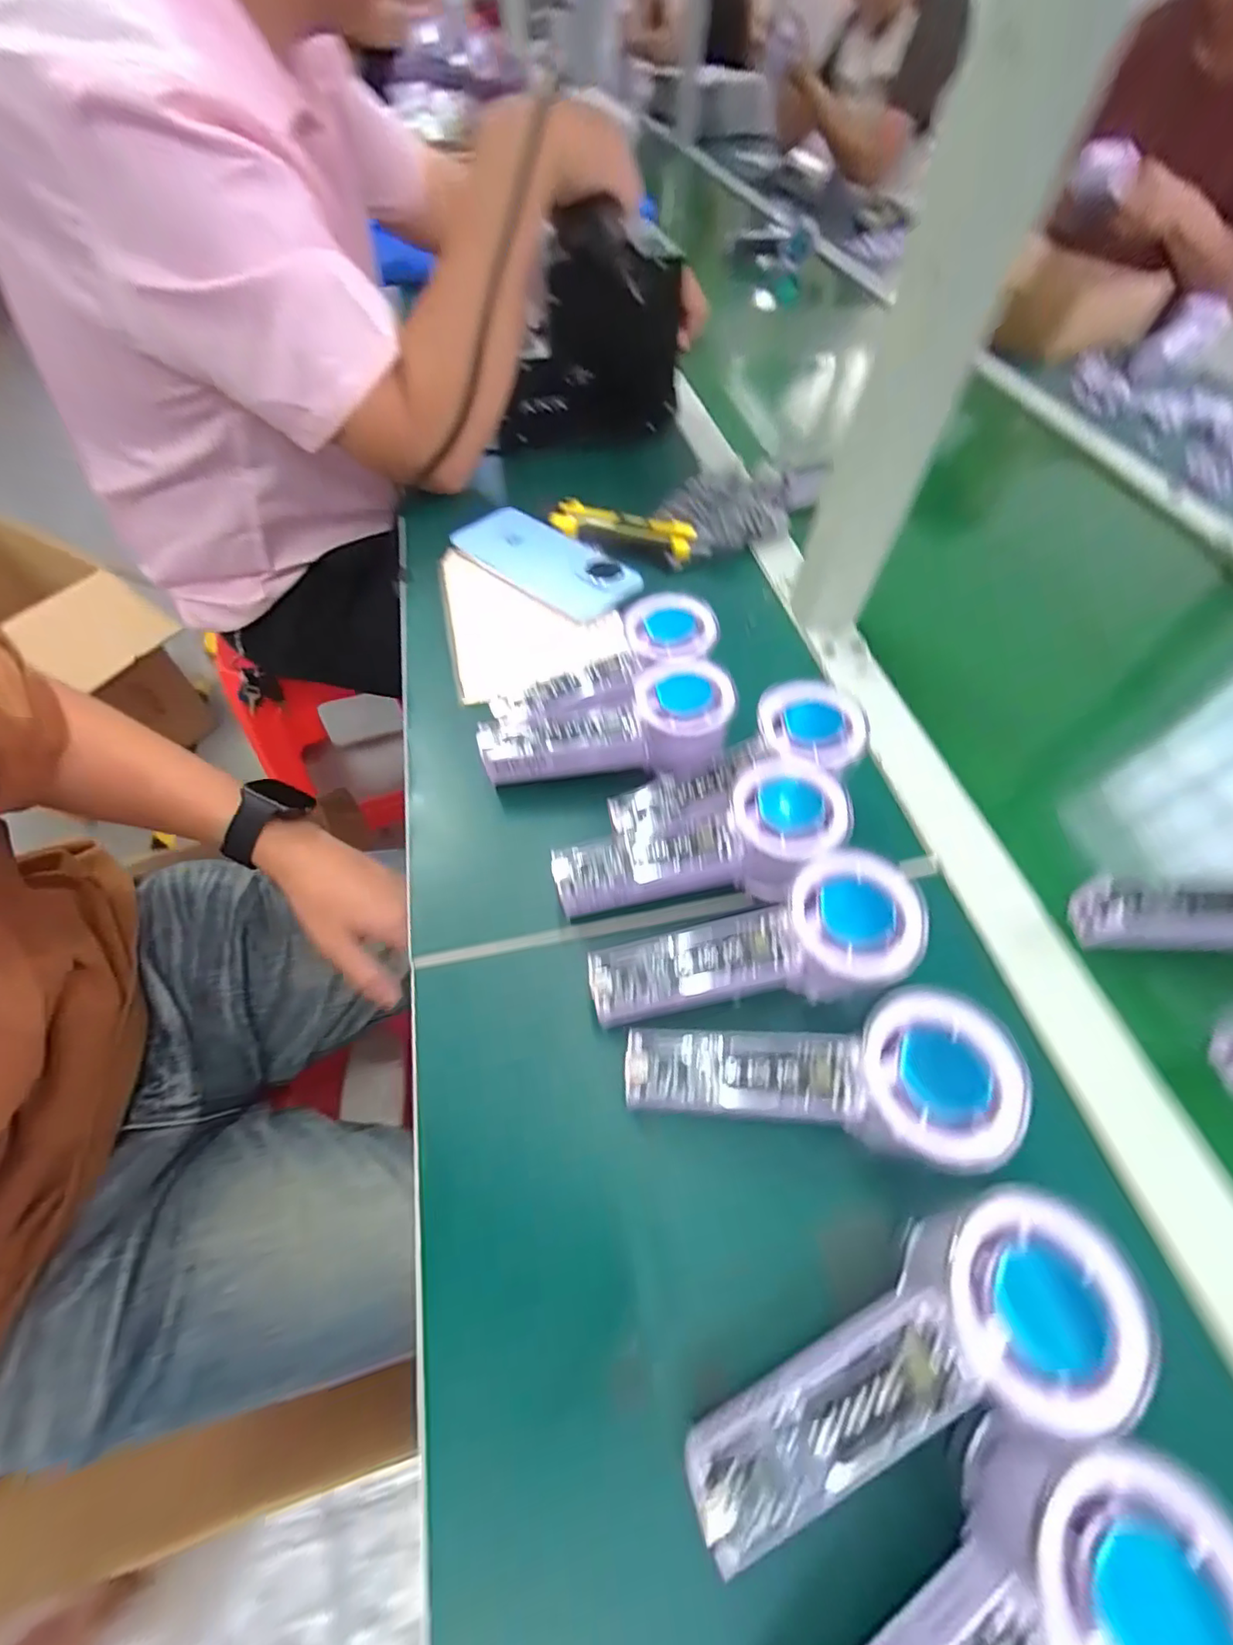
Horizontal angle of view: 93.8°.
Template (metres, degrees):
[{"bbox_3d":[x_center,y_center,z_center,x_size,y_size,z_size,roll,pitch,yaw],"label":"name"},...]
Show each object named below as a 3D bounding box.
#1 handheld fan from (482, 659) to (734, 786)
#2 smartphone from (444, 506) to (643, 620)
[{"bbox_3d":[-0.005,-0.053,0.345,0.150,0.044,0.058,-11,55,10],"label":"handheld fan"},{"bbox_3d":[-0.058,-0.215,0.472,0.155,0.012,0.065,35,61,19],"label":"smartphone"}]

